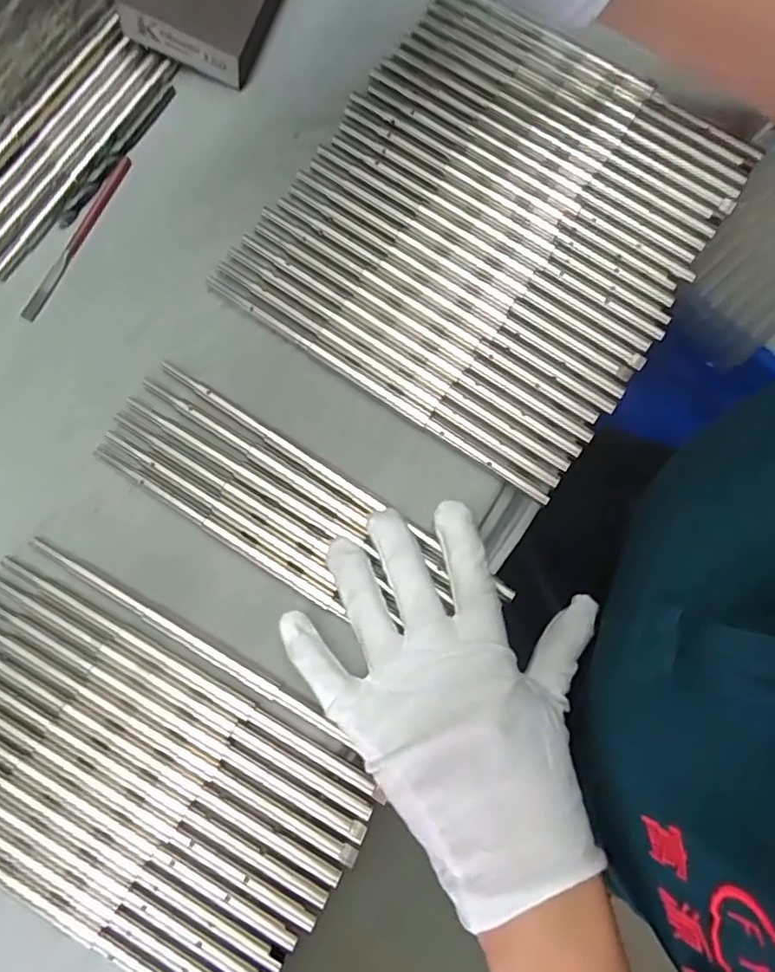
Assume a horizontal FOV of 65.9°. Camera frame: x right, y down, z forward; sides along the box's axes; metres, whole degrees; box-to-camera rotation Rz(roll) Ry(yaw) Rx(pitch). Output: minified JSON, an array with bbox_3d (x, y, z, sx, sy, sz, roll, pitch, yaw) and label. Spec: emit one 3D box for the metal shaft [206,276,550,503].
[{"bbox_3d":[-0.008,-0.053,0.309,0.209,0.004,0.007,34,79,7],"label":"metal shaft"}]

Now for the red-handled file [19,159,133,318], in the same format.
[{"bbox_3d":[-0.170,-0.137,0.330,0.008,0.005,0.107,25,78,5],"label":"red-handled file"}]

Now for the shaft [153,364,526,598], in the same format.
[{"bbox_3d":[-0.028,-0.005,0.303,0.211,0.008,0.009,33,79,6],"label":"shaft"}]

